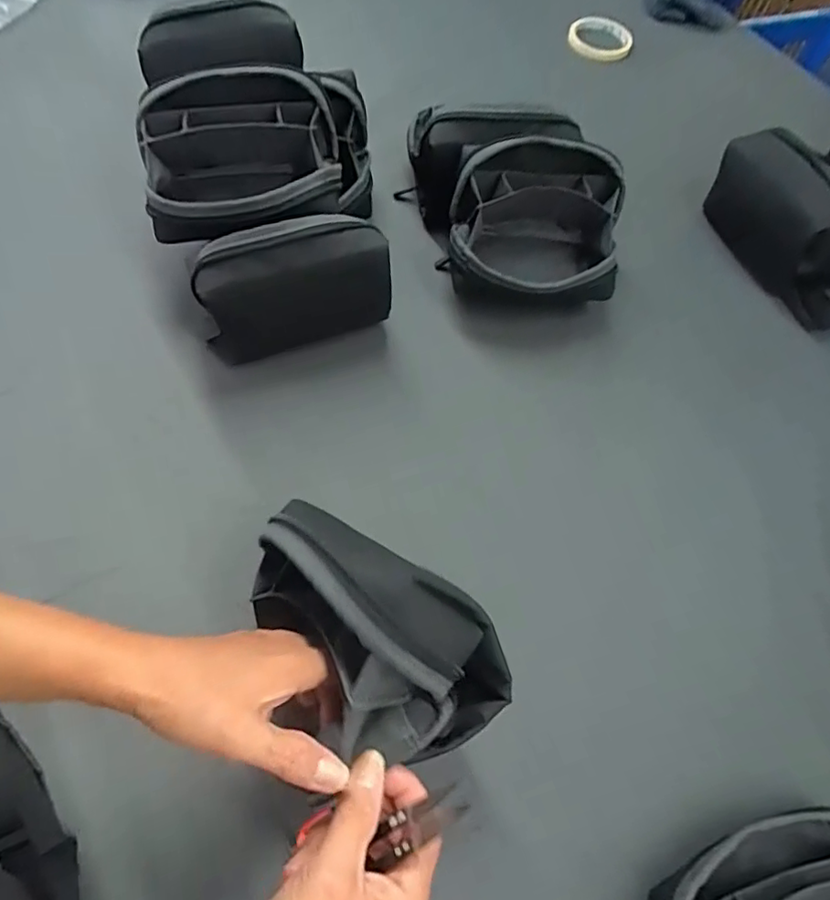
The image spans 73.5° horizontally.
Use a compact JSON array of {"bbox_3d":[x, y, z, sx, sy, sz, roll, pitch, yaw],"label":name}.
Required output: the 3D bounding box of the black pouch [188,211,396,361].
[{"bbox_3d":[-0.106,-0.136,0.481,0.166,0.127,0.051,-14,64,-11],"label":"black pouch"}]

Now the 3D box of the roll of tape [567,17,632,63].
[{"bbox_3d":[0.271,-0.603,0.816,0.092,0.014,0.088,2,63,-3],"label":"roll of tape"}]

